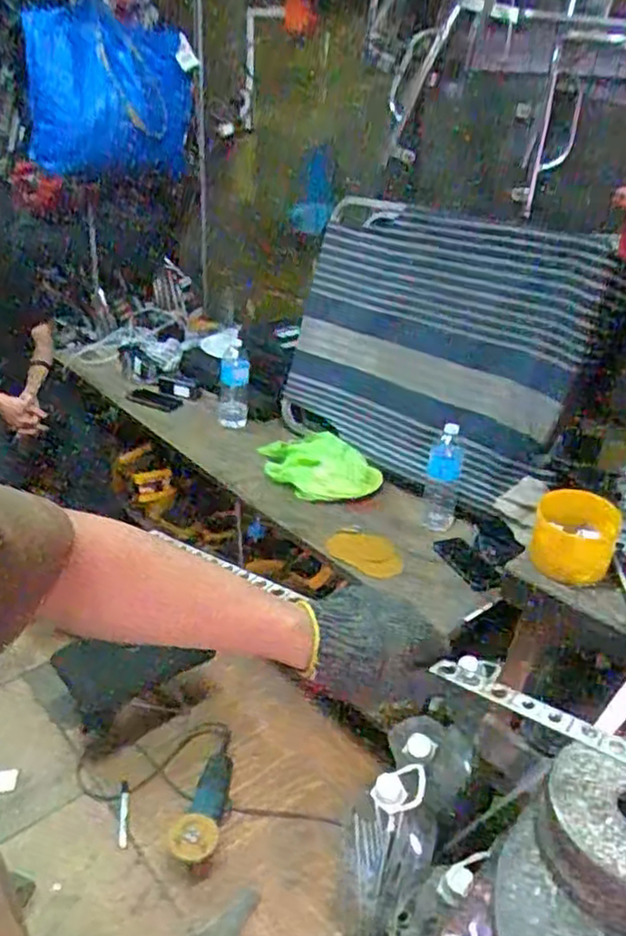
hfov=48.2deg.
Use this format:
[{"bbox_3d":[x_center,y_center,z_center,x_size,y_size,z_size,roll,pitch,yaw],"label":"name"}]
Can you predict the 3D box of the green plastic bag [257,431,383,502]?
[{"bbox_3d":[0.016,-0.010,1.862,0.310,0.115,0.201,2,30,-1],"label":"green plastic bag"}]

